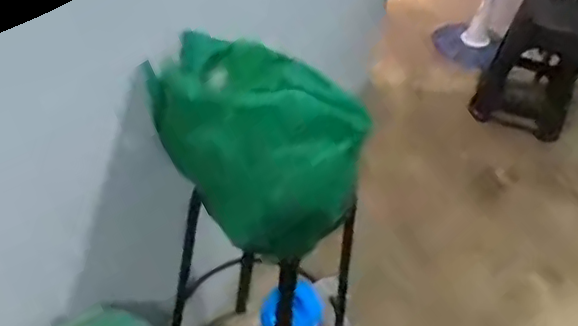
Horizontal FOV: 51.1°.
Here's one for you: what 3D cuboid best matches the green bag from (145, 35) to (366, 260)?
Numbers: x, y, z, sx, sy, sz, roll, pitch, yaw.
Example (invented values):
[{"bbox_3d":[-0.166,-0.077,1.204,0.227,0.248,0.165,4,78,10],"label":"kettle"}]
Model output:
[{"bbox_3d":[-0.037,-0.033,0.935,0.213,0.238,0.277,-30,54,-34],"label":"green bag"}]

